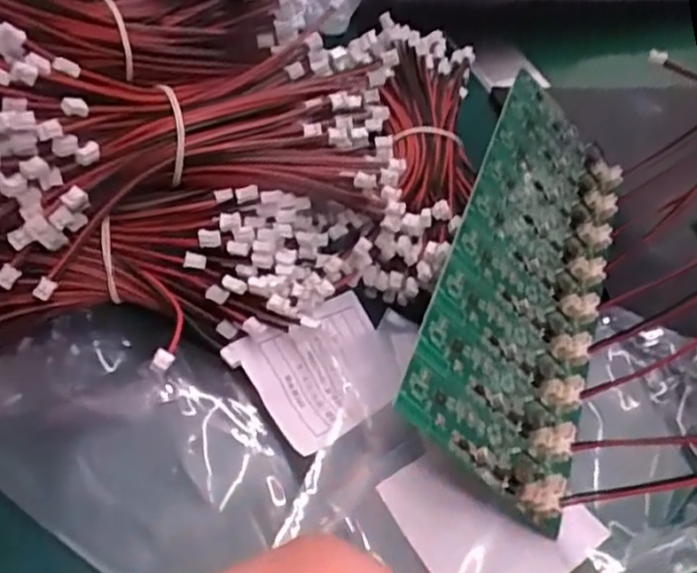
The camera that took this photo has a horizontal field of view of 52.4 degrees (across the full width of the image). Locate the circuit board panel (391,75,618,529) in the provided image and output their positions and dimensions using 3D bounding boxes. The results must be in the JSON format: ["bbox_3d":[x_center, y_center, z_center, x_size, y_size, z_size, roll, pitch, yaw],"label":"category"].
[{"bbox_3d":[0.074,-0.009,0.284,0.075,0.006,0.186,38,52,-20],"label":"circuit board panel"}]

